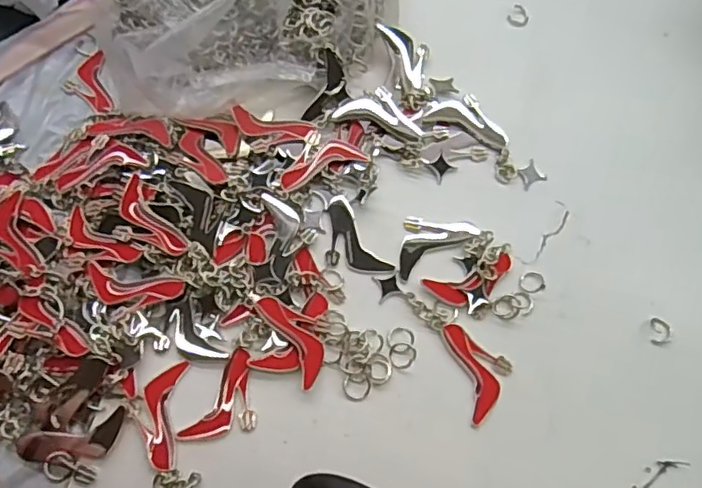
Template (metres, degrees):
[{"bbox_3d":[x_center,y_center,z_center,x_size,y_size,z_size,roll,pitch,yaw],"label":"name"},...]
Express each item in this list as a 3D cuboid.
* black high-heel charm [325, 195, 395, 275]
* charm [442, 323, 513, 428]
[{"bbox_3d":[-0.002,0.000,0.305,0.025,0.004,0.048,-30,73,-14],"label":"black high-heel charm"},{"bbox_3d":[0.062,0.058,0.283,0.026,0.004,0.047,-13,70,-8],"label":"charm"}]

